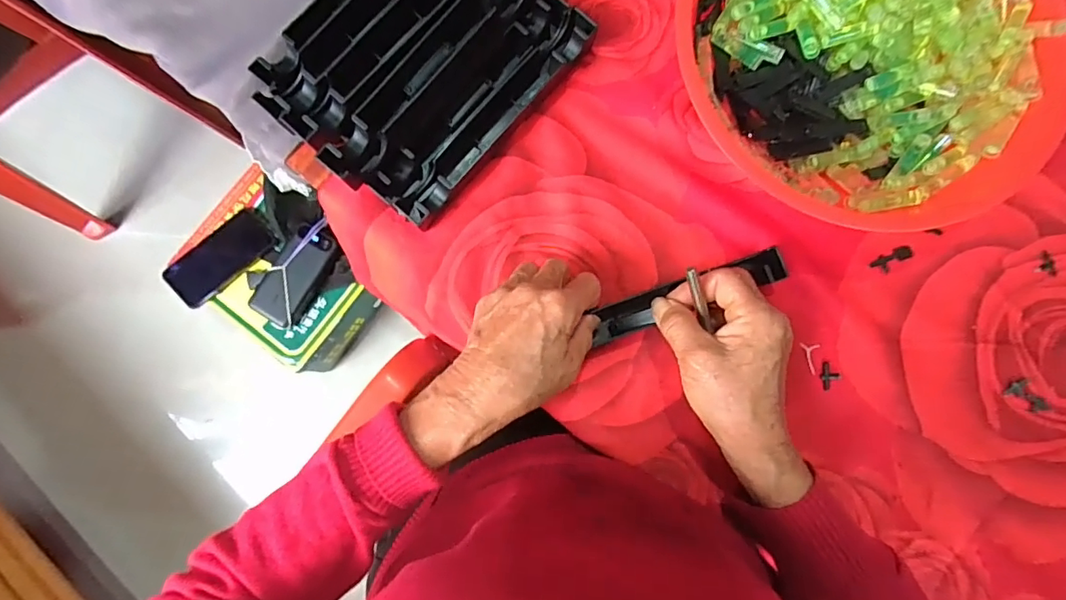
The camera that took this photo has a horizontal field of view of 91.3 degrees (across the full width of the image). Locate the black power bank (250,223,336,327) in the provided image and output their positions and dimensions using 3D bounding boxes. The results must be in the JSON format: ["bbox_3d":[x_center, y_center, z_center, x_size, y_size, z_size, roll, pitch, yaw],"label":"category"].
[{"bbox_3d":[-0.367,-0.036,0.799,0.074,0.035,0.146,28,85,3],"label":"black power bank"}]

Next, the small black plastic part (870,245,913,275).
[{"bbox_3d":[0.265,-0.030,0.384,0.033,0.004,0.013,-28,84,-3],"label":"small black plastic part"}]

